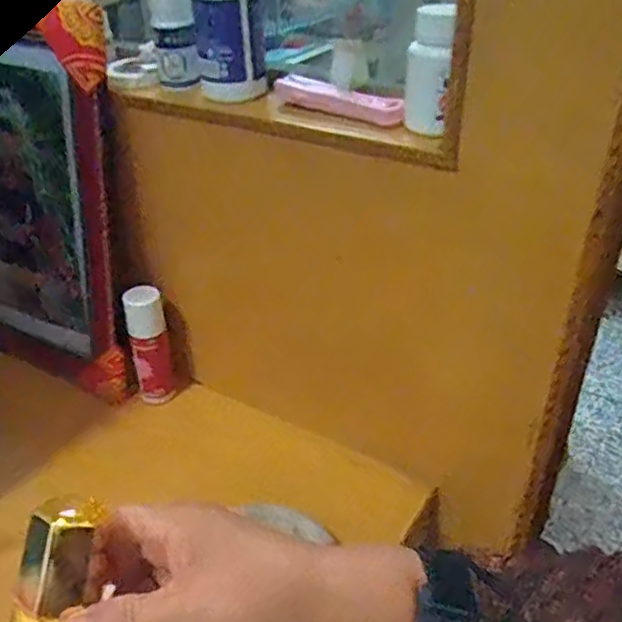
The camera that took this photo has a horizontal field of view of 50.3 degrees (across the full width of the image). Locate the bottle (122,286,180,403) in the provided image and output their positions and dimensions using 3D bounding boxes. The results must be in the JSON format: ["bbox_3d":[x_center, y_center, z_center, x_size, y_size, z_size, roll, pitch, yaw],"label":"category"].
[{"bbox_3d":[-0.152,0.033,0.628,0.035,0.114,0.034,-13,36,-18],"label":"bottle"}]

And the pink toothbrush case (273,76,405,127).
[{"bbox_3d":[0.021,-0.152,0.474,0.105,0.015,0.026,22,40,30],"label":"pink toothbrush case"}]

